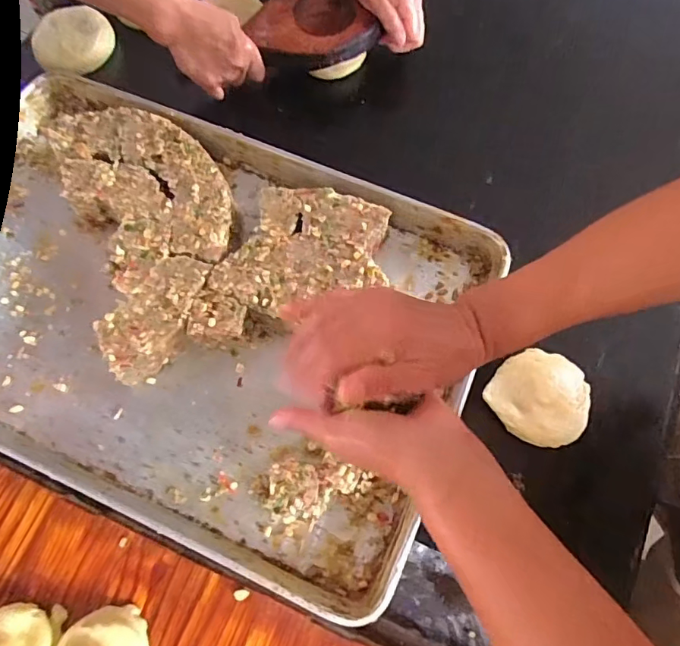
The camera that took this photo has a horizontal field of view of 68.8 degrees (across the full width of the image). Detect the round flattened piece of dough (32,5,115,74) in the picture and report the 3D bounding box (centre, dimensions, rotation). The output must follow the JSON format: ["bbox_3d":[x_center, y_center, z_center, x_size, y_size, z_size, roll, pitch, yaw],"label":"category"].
[{"bbox_3d":[-0.348,-0.371,0.651,0.095,0.021,0.104,0,71,1],"label":"round flattened piece of dough"}]

